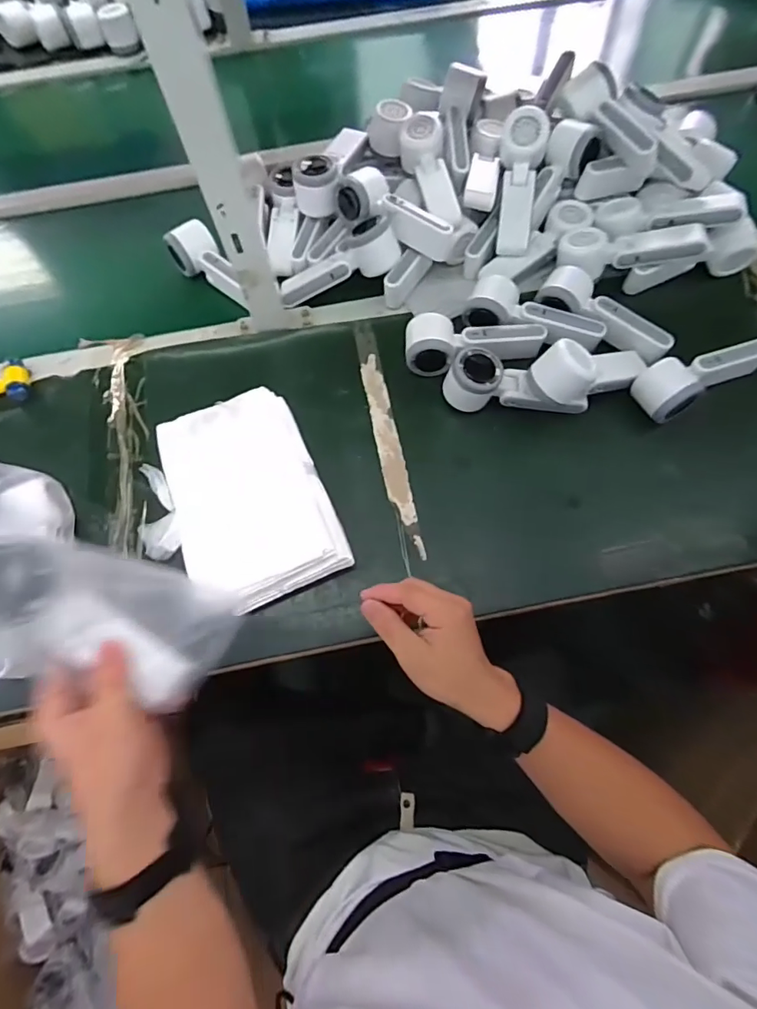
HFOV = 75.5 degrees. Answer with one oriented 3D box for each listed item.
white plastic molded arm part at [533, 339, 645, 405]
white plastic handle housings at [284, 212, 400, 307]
[{"bbox_3d":[0.243,-0.153,0.557,0.141,0.052,0.049,-8,66,-25],"label":"white plastic molded arm part"},{"bbox_3d":[-0.055,-0.313,0.634,0.164,0.044,0.070,-23,68,14],"label":"white plastic handle housings"}]

